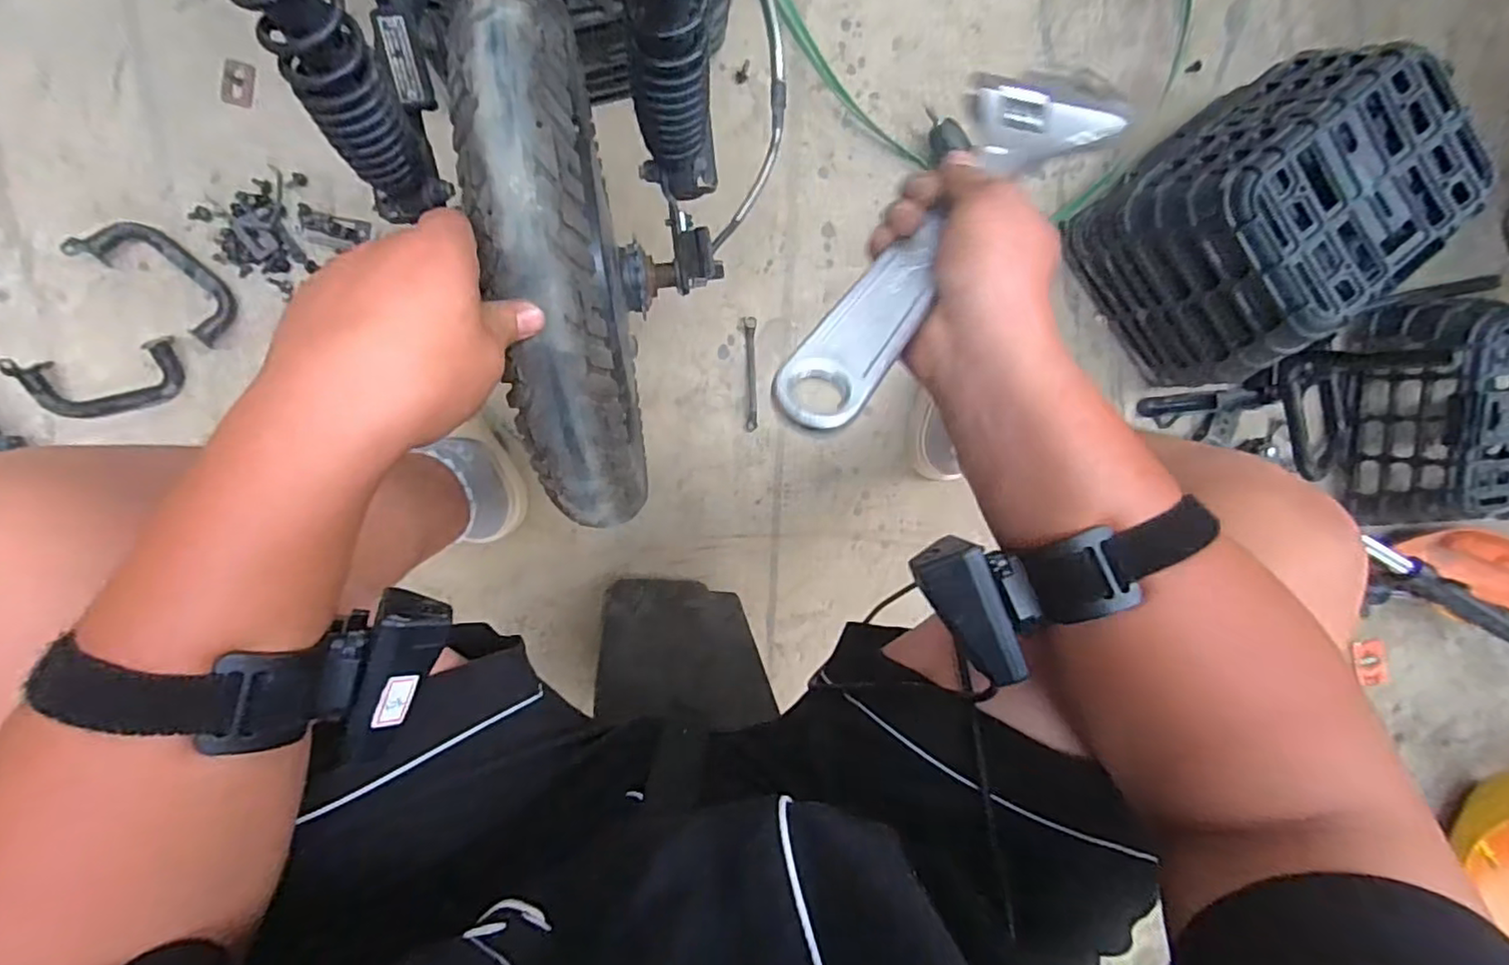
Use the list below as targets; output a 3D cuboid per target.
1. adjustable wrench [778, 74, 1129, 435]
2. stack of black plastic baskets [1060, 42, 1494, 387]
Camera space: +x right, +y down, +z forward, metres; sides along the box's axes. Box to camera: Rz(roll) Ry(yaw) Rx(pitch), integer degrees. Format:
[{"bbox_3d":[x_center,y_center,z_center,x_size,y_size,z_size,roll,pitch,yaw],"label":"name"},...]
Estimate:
[{"bbox_3d":[0.114,-0.149,0.341,0.073,0.033,0.353,44,62,-9],"label":"adjustable wrench"},{"bbox_3d":[0.571,-0.298,0.724,0.287,0.196,0.248,-42,101,0],"label":"stack of black plastic baskets"}]

